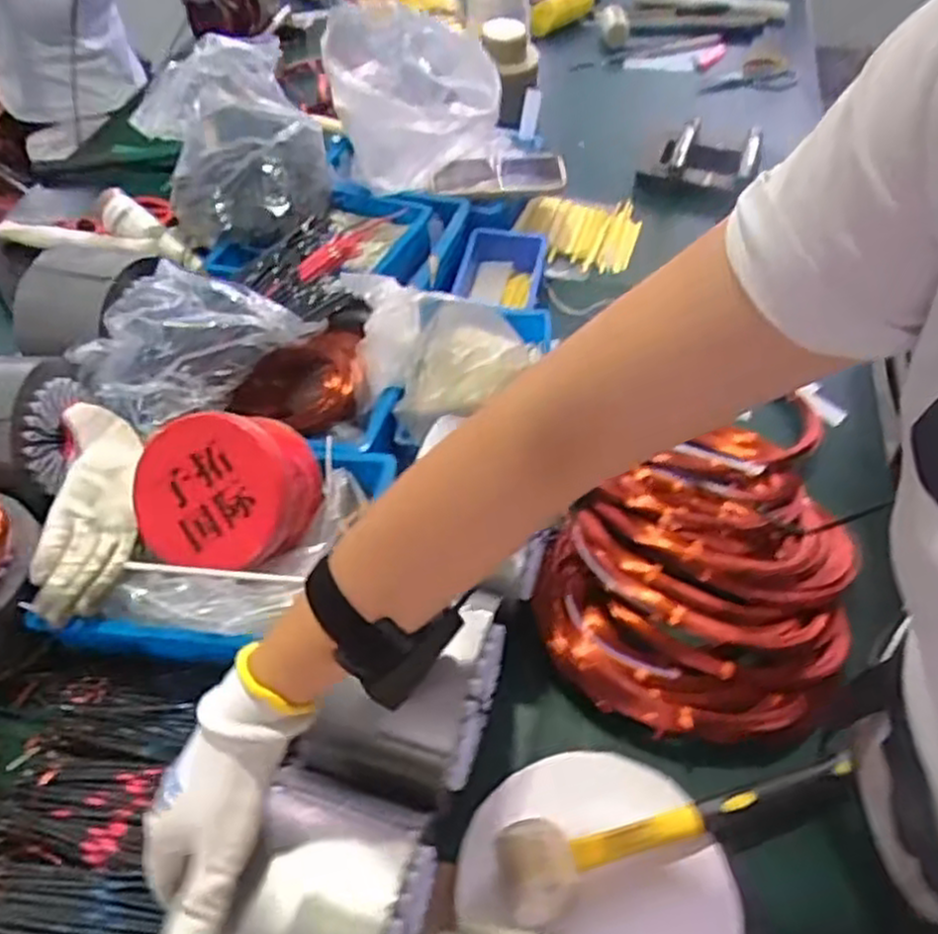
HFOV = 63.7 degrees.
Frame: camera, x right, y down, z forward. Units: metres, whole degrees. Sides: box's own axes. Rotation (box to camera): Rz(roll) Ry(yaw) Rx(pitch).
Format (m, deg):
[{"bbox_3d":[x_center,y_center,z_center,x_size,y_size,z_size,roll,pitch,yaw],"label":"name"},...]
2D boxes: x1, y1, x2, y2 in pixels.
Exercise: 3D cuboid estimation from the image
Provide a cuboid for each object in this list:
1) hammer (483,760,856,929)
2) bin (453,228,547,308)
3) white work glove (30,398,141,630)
[{"bbox_3d":[0.157,0.246,0.543,0.284,0.047,0.058,-16,53,-11],"label":"hammer"},{"bbox_3d":[0.041,-0.239,0.941,0.101,0.054,0.123,8,52,8],"label":"bin"},{"bbox_3d":[-0.320,0.030,0.642,0.079,0.034,0.199,-3,51,-1],"label":"white work glove"}]

